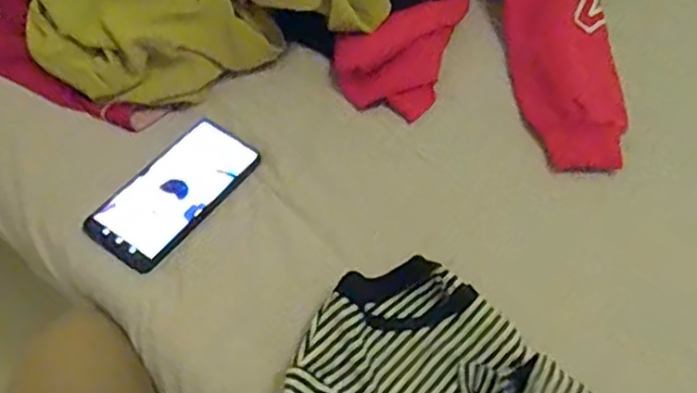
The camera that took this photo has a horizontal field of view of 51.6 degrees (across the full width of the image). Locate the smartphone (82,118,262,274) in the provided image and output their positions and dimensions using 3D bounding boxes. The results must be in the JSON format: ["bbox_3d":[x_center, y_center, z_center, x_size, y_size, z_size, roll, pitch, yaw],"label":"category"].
[{"bbox_3d":[-0.158,-0.005,0.664,0.077,0.014,0.162,33,63,15],"label":"smartphone"}]

